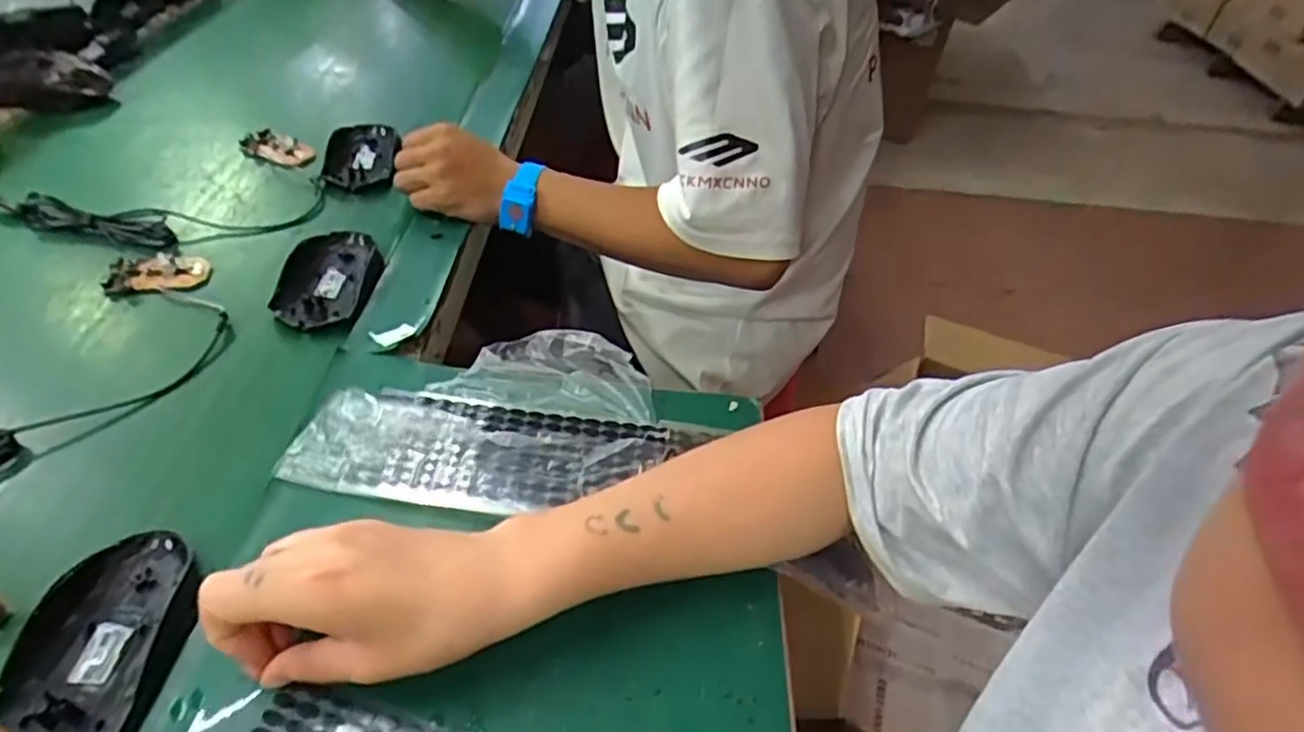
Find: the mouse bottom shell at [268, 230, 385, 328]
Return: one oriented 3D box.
[{"bbox_3d":[-0.250,-0.070,0.545,0.064,0.023,0.108,2,37,1],"label":"mouse bottom shell"}]

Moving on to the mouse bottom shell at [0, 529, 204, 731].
[{"bbox_3d":[-0.265,0.131,0.339,0.069,0.026,0.108,0,37,-1],"label":"mouse bottom shell"}]

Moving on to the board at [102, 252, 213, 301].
[{"bbox_3d":[-0.384,-0.073,0.540,0.069,0.017,0.042,-10,38,-14],"label":"board"}]

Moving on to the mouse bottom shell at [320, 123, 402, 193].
[{"bbox_3d":[-0.287,-0.207,0.683,0.070,0.021,0.125,-5,46,-5],"label":"mouse bottom shell"}]

